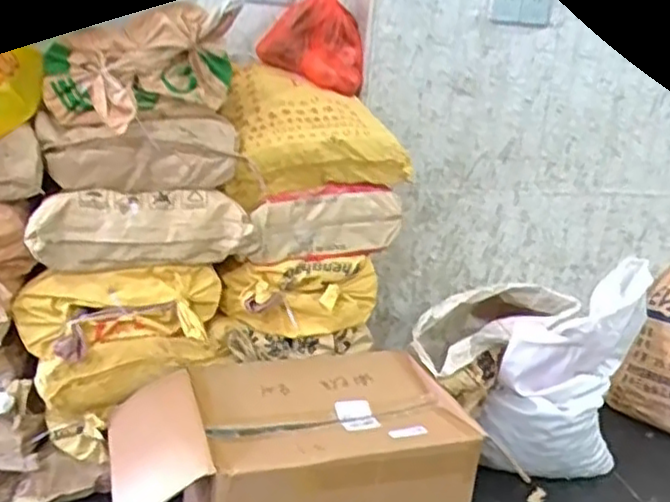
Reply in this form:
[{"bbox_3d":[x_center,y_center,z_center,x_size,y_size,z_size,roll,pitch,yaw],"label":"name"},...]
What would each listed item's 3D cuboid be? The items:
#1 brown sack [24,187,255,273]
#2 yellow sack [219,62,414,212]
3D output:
[{"bbox_3d":[-0.399,-0.036,1.455,0.432,0.178,0.129,-3,20,-25],"label":"brown sack"},{"bbox_3d":[-0.049,-0.259,1.599,0.394,0.241,0.285,0,18,-15],"label":"yellow sack"}]

